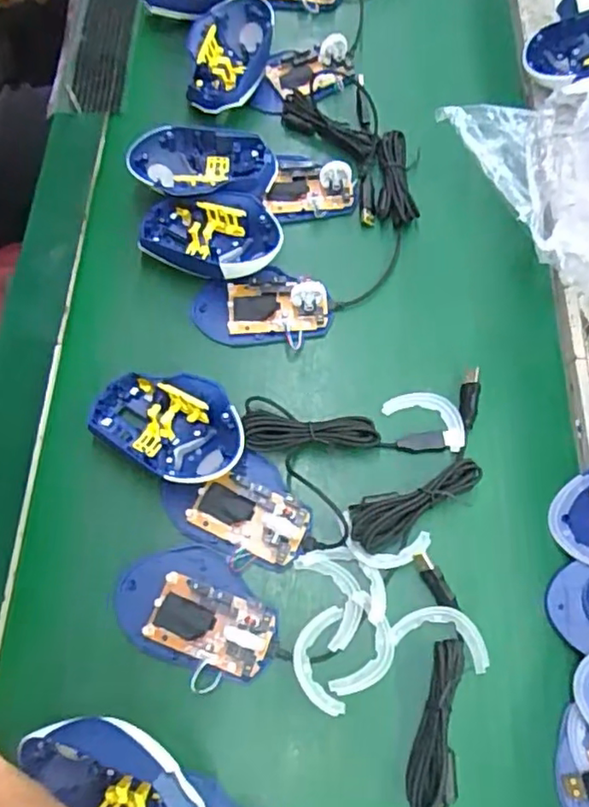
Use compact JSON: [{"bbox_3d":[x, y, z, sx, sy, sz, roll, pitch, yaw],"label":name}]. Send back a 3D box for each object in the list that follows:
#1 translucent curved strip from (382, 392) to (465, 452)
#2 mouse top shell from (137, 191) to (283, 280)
[{"bbox_3d":[0.103,0.008,0.454,0.064,0.007,0.036,33,71,12],"label":"translucent curved strip"},{"bbox_3d":[-0.069,-0.134,0.486,0.114,0.035,0.080,-5,68,-3],"label":"mouse top shell"}]

